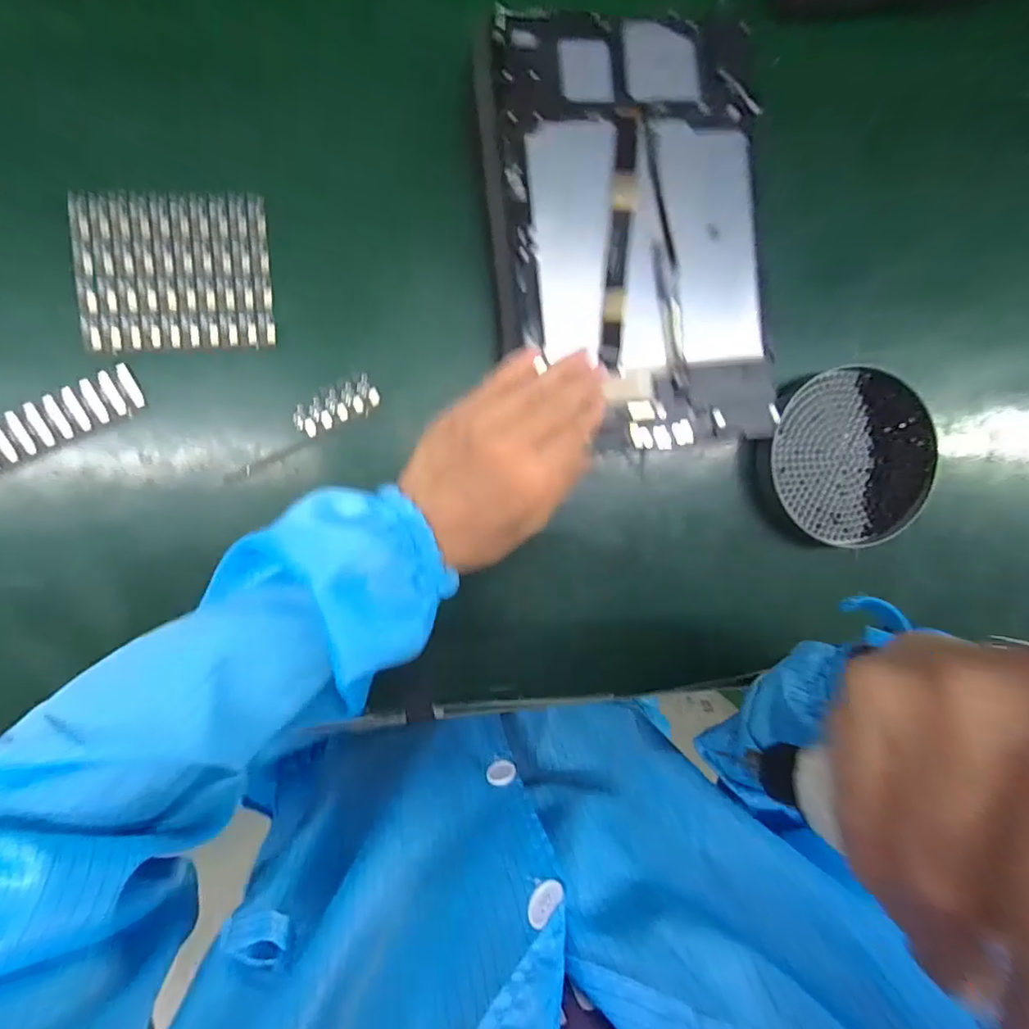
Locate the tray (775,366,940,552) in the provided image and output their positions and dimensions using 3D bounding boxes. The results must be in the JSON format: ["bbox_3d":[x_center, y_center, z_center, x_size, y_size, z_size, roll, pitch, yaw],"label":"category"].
[{"bbox_3d":[0.216,-0.036,0.319,0.096,0.017,0.109,-23,95,-5],"label":"tray"}]

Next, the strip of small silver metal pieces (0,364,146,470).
[{"bbox_3d":[-0.250,-0.050,0.267,0.095,0.005,0.024,-27,95,-5],"label":"strip of small silver metal pieces"}]

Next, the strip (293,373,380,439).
[{"bbox_3d":[-0.103,-0.063,0.288,0.049,0.004,0.019,-28,95,-4],"label":"strip"}]

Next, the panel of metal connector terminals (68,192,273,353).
[{"bbox_3d":[-0.186,-0.134,0.275,0.096,0.004,0.083,-4,93,-6],"label":"panel of metal connector terminals"}]

